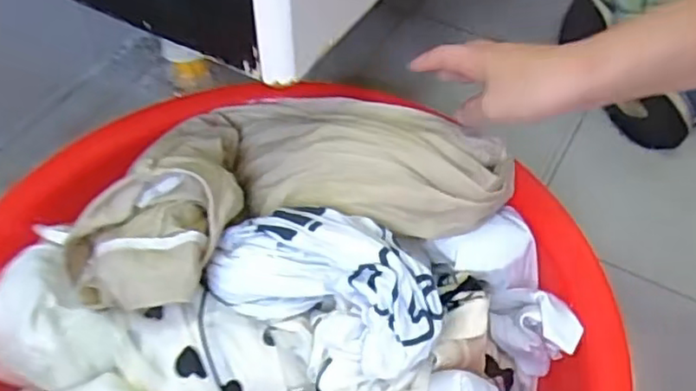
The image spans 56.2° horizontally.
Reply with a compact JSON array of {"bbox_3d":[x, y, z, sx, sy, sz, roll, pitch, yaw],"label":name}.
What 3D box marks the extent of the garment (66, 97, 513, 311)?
[{"bbox_3d":[-0.056,-0.024,0.529,0.342,0.075,0.200,-13,54,-20],"label":"garment"}]

